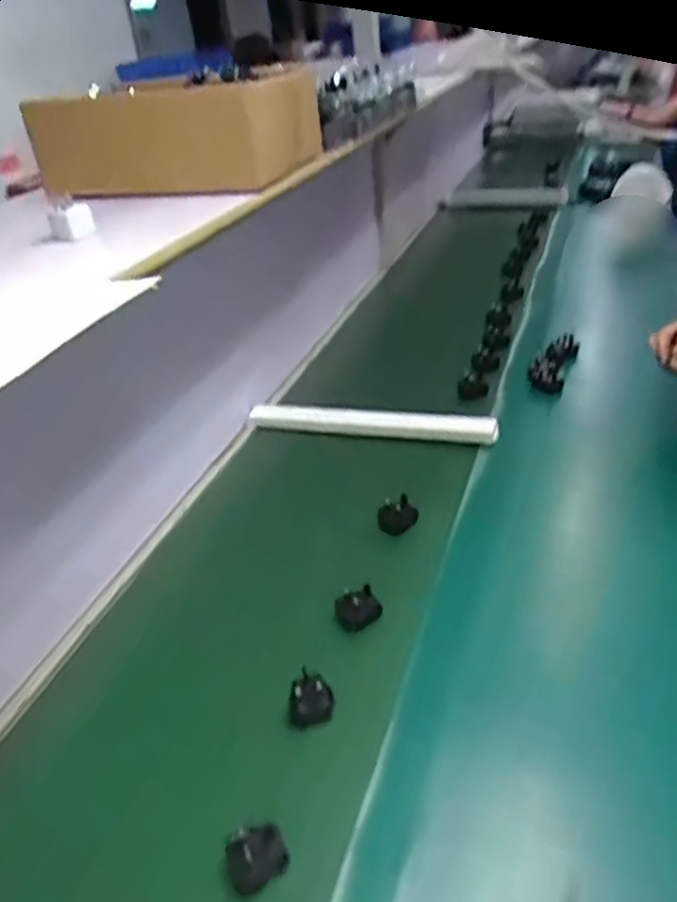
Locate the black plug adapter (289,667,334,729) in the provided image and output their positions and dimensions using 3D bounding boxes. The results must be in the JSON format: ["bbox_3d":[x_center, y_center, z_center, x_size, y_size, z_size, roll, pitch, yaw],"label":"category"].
[{"bbox_3d":[-0.030,0.256,0.729,0.047,0.038,0.057,-10,32,-6],"label":"black plug adapter"}]

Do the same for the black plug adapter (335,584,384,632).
[{"bbox_3d":[0.023,0.186,0.839,0.052,0.045,0.035,-31,39,-34],"label":"black plug adapter"}]

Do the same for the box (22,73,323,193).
[{"bbox_3d":[-0.209,-0.419,0.933,0.346,0.123,0.185,6,34,20],"label":"box"}]

